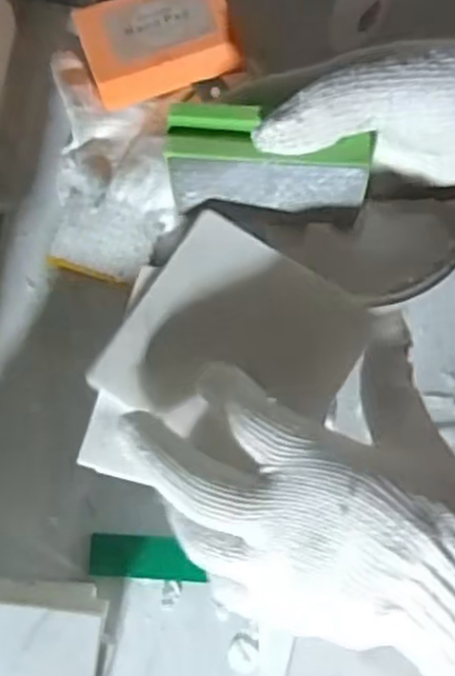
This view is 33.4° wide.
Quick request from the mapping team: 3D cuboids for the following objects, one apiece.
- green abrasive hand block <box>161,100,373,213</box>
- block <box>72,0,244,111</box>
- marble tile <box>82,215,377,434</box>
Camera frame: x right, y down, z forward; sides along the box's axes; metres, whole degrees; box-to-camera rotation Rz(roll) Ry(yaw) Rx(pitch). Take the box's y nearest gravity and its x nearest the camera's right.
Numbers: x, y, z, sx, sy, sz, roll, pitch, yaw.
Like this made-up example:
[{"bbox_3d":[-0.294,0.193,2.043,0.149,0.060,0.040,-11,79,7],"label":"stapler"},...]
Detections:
[{"bbox_3d":[0.018,-0.085,0.358,0.091,0.046,0.030,3,75,0],"label":"green abrasive hand block"},{"bbox_3d":[-0.044,-0.188,0.479,0.092,0.028,0.060,-18,76,-6],"label":"block"},{"bbox_3d":[0.003,0.003,0.345,0.100,0.012,0.097,31,80,12],"label":"marble tile"}]

